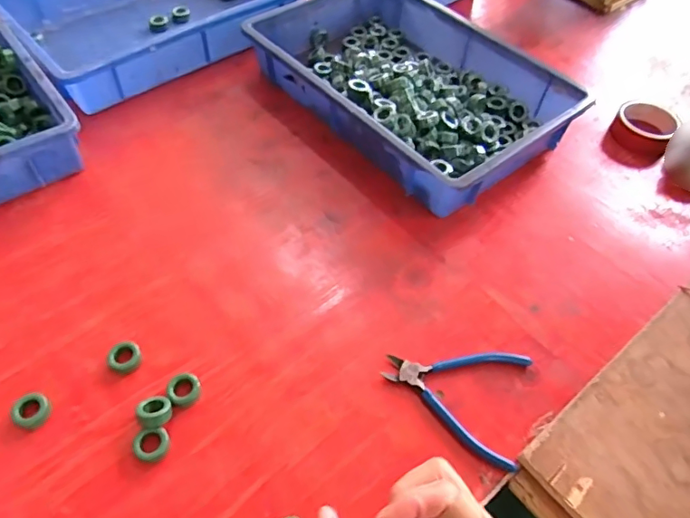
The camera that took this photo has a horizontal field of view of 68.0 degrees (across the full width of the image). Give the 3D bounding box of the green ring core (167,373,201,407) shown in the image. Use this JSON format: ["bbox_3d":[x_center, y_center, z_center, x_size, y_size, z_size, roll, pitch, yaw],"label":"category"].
[{"bbox_3d":[-0.153,0.126,0.490,0.029,0.016,0.028,1,54,-2],"label":"green ring core"}]

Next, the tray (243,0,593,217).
[{"bbox_3d":[0.092,-0.261,0.748,0.287,0.076,0.427,-36,63,-25],"label":"tray"}]

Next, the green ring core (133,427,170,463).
[{"bbox_3d":[-0.172,0.166,0.457,0.029,0.009,0.028,1,54,-2],"label":"green ring core"}]

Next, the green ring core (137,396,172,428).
[{"bbox_3d":[-0.174,0.142,0.471,0.028,0.018,0.026,1,54,-2],"label":"green ring core"}]

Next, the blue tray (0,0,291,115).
[{"bbox_3d":[-0.307,-0.413,0.848,0.434,0.071,0.294,-34,62,-24],"label":"blue tray"}]

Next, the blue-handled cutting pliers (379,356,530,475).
[{"bbox_3d":[0.107,0.130,0.506,0.139,0.010,0.116,15,55,8],"label":"blue-handled cutting pliers"}]

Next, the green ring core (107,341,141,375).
[{"bbox_3d":[-0.218,0.098,0.508,0.030,0.015,0.028,1,54,-2],"label":"green ring core"}]

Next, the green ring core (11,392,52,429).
[{"bbox_3d":[-0.288,0.139,0.471,0.032,0.011,0.030,1,54,-2],"label":"green ring core"}]

